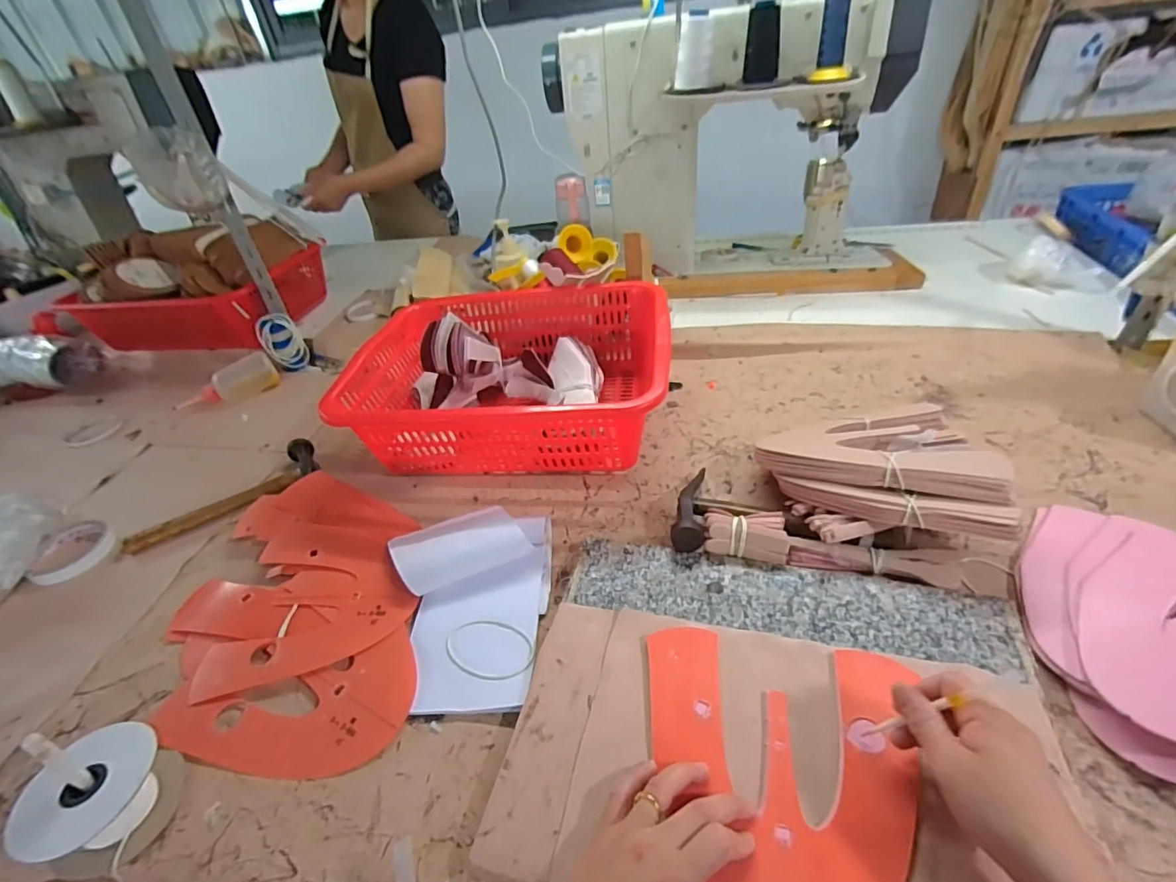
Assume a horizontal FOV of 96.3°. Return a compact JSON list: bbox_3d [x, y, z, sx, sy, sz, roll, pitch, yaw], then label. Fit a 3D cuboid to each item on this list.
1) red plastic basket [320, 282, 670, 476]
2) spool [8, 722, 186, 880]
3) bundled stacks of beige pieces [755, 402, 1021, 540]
[{"bbox_3d":[-0.101,-0.101,0.756,0.423,0.119,0.316,-1,41,7],"label":"red plastic basket"},{"bbox_3d":[-0.379,0.276,0.411,0.082,0.060,0.091,5,42,14],"label":"spool"},{"bbox_3d":[0.321,0.011,0.591,0.232,0.080,0.213,12,42,23],"label":"bundled stacks of beige pieces"}]

